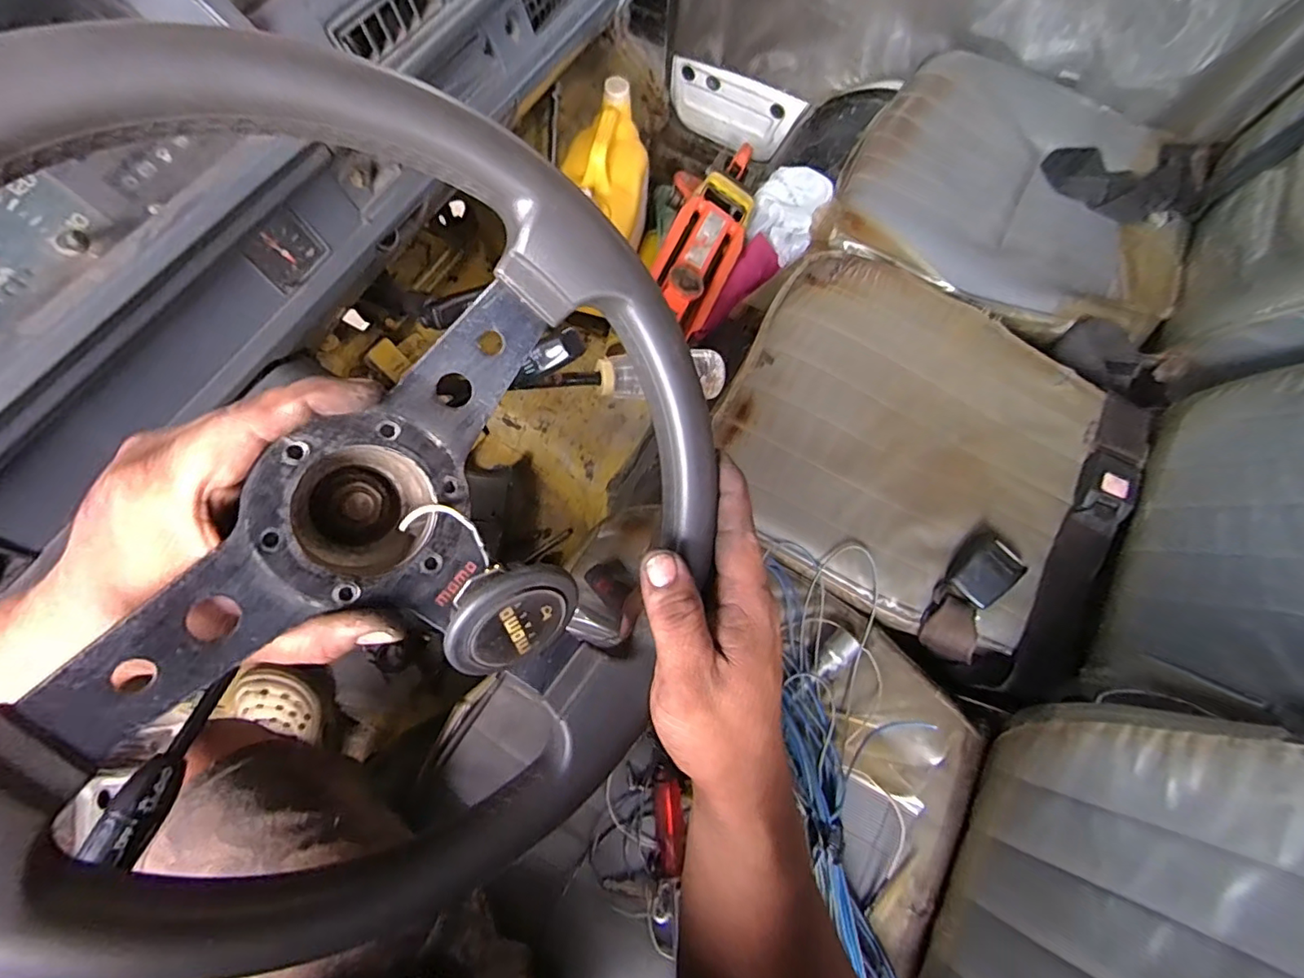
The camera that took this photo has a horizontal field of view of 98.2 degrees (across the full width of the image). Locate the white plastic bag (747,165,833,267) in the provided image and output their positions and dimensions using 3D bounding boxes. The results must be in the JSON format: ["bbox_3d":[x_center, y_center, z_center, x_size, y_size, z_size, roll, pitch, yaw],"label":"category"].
[{"bbox_3d":[0.243,-0.508,1.026,0.122,0.048,0.179,26,72,7],"label":"white plastic bag"}]

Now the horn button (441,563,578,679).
[{"bbox_3d":[-0.062,0.051,0.243,0.056,0.057,0.020,-38,50,-12],"label":"horn button"}]

